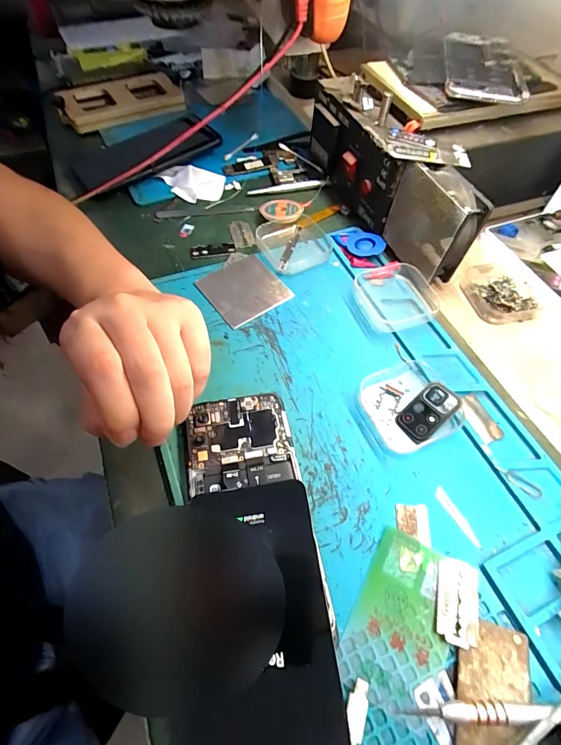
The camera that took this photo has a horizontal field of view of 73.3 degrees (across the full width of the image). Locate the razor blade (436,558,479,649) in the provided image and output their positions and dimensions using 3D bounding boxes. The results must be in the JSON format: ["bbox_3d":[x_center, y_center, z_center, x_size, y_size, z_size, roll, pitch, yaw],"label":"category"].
[{"bbox_3d":[0.102,0.132,0.217,0.022,0.004,0.043,14,58,7],"label":"razor blade"}]

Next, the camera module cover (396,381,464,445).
[{"bbox_3d":[0.107,0.029,0.274,0.046,0.005,0.025,-42,61,-3],"label":"camera module cover"}]

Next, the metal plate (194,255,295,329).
[{"bbox_3d":[-0.034,-0.076,0.343,0.067,0.005,0.065,-31,66,-23],"label":"metal plate"}]

